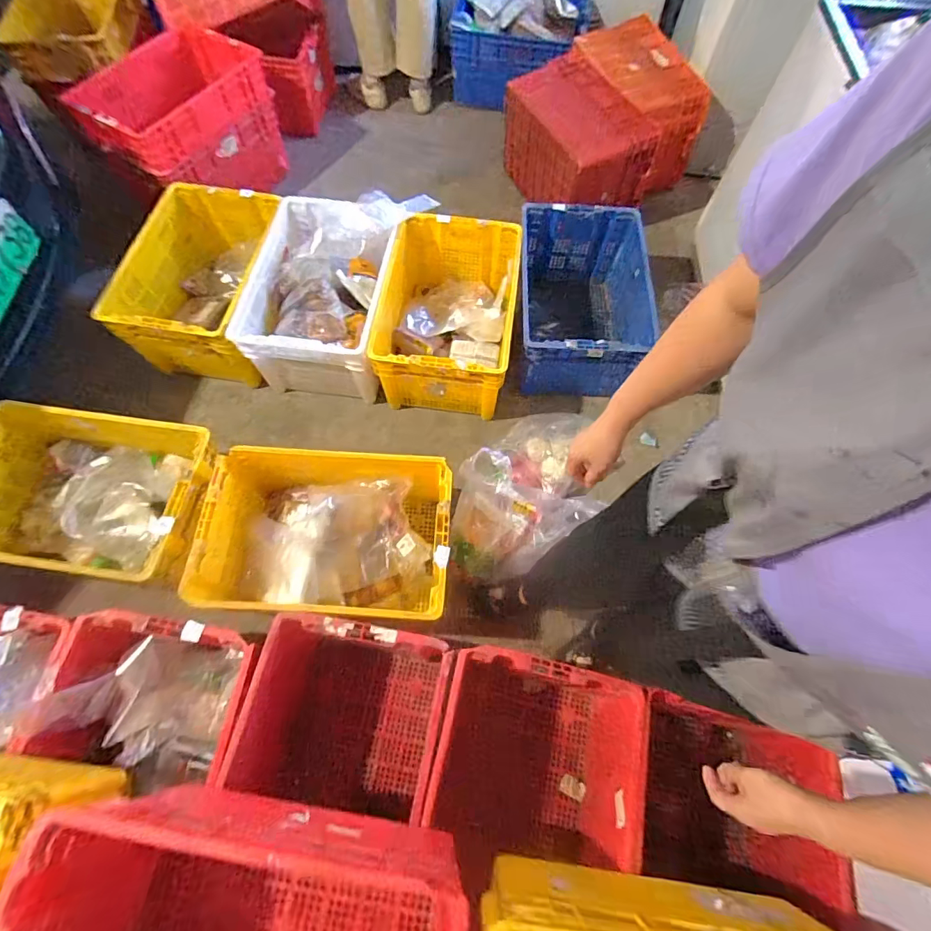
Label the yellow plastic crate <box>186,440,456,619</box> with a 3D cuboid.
[{"bbox_3d":[-0.339,0.199,1.229,0.590,0.286,0.406,2,67,0],"label":"yellow plastic crate"}]

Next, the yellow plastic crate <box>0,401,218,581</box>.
[{"bbox_3d":[-0.970,0.102,1.228,0.584,0.238,0.453,7,67,2],"label":"yellow plastic crate"}]

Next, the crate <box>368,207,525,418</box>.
[{"bbox_3d":[-0.063,-0.492,1.527,0.414,0.324,0.576,5,67,1],"label":"crate"}]

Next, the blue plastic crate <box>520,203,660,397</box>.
[{"bbox_3d":[0.403,-0.539,1.608,0.416,0.370,0.630,2,67,0],"label":"blue plastic crate"}]

